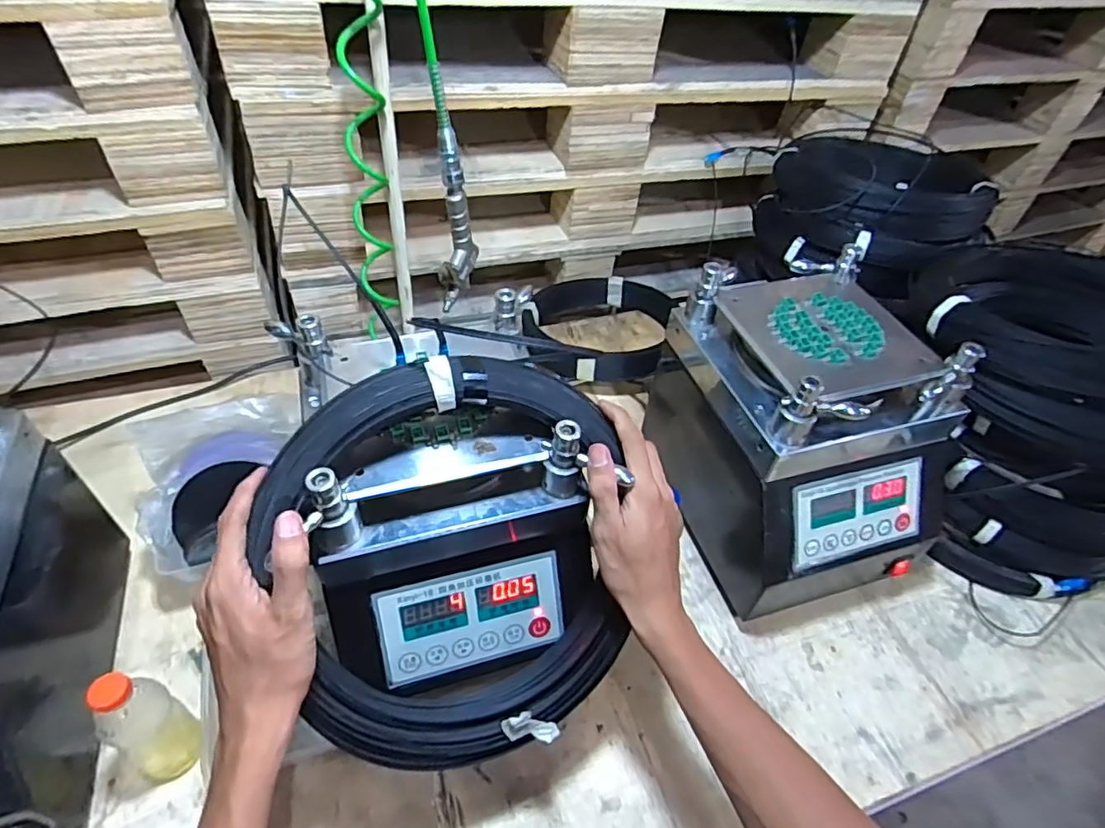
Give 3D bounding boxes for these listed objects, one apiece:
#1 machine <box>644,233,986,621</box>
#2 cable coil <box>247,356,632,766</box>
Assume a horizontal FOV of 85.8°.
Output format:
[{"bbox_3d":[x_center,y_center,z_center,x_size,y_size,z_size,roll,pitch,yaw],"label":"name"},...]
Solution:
[{"bbox_3d":[0.275,0.023,0.663,0.217,0.267,0.275,-11,50,-15],"label":"machine"},{"bbox_3d":[-0.075,0.105,0.456,0.252,0.053,0.311,-7,93,-17],"label":"cable coil"}]

